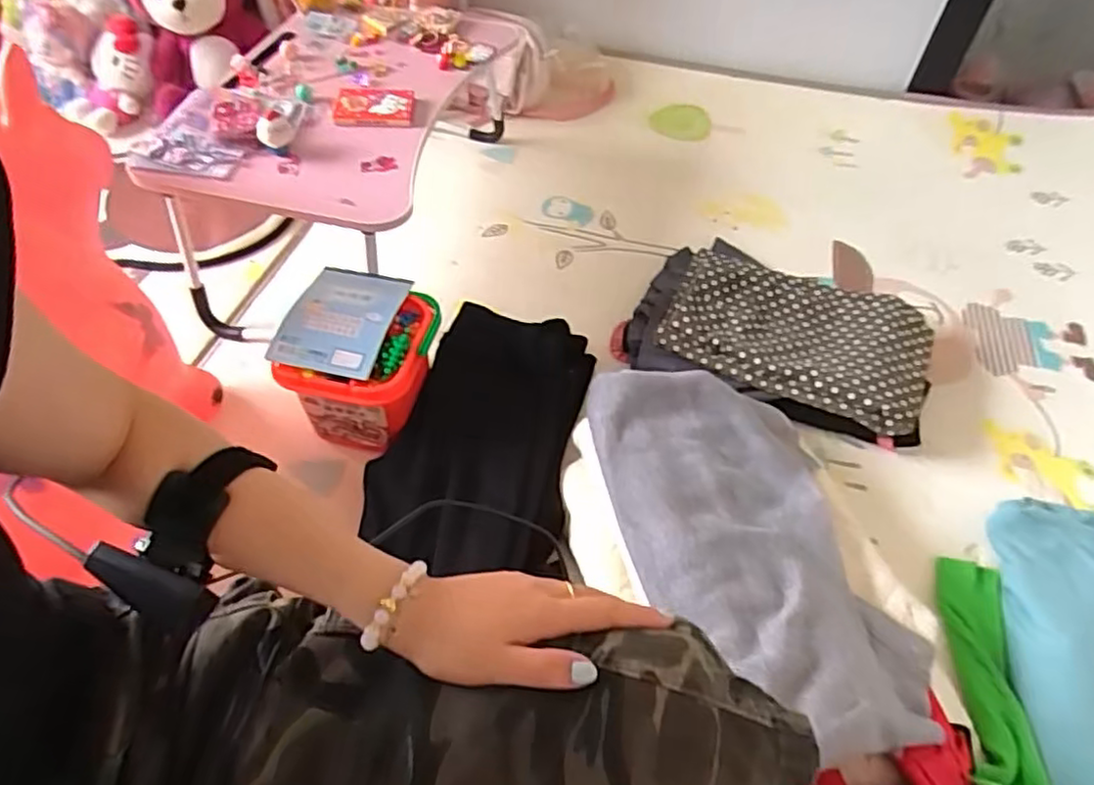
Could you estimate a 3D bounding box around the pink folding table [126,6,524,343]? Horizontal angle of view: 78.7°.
[{"bbox_3d":[-0.328,-0.414,1.161,0.400,0.309,0.676,11,52,6],"label":"pink folding table"}]

